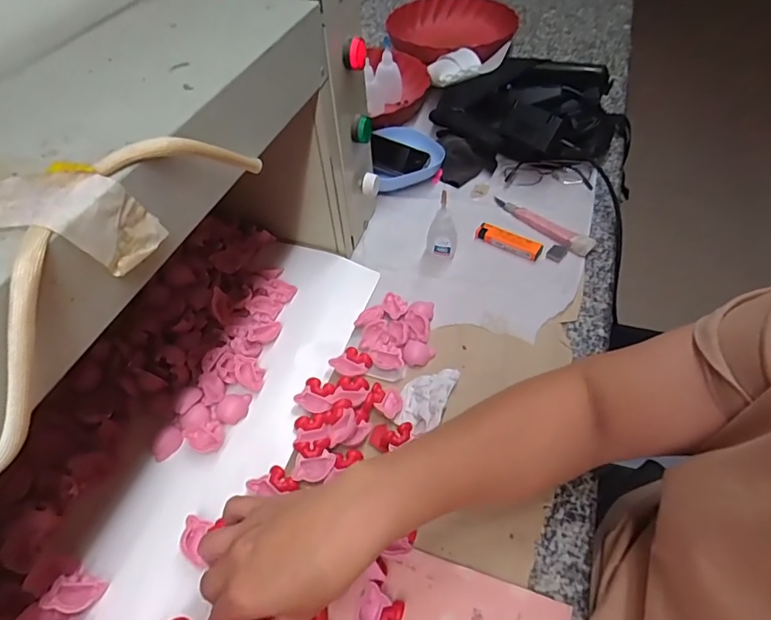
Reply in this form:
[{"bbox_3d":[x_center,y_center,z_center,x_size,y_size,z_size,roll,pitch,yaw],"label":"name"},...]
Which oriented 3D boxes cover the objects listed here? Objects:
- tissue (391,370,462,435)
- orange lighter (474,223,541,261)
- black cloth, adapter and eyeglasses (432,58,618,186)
[{"bbox_3d":[0.038,0.081,0.458,0.044,0.017,0.074,16,53,16],"label":"tissue"},{"bbox_3d":[0.150,-0.084,0.593,0.081,0.012,0.026,24,55,21],"label":"orange lighter"},{"bbox_3d":[0.213,-0.281,0.703,0.265,0.080,0.186,-2,50,1],"label":"black cloth, adapter and eyeglasses"}]

